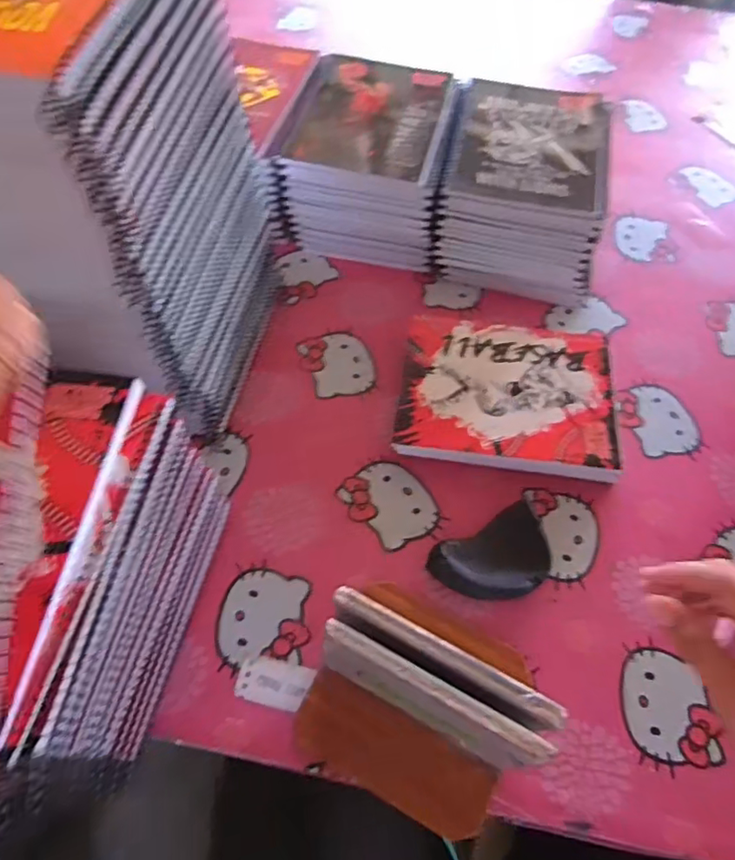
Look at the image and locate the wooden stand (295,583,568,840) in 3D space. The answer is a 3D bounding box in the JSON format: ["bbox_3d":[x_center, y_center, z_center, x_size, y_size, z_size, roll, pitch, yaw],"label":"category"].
[{"bbox_3d":[0.038,0.177,0.390,0.143,0.118,0.136,24,62,11],"label":"wooden stand"}]

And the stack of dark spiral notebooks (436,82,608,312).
[{"bbox_3d":[0.170,-0.260,0.635,0.171,0.123,0.195,12,61,4],"label":"stack of dark spiral notebooks"}]

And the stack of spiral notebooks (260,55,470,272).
[{"bbox_3d":[0.004,-0.302,0.652,0.184,0.123,0.192,13,61,5],"label":"stack of spiral notebooks"}]

